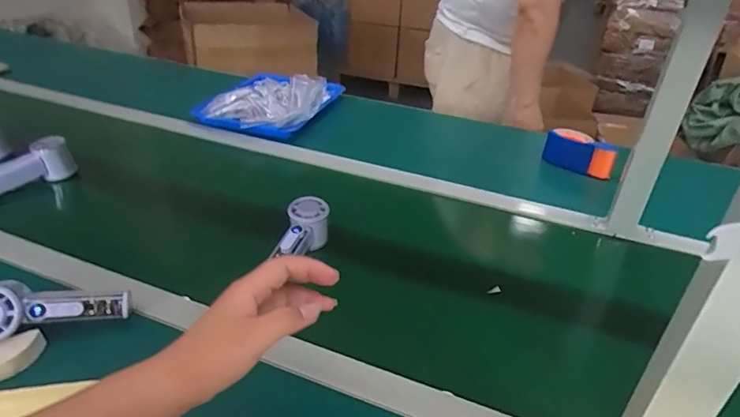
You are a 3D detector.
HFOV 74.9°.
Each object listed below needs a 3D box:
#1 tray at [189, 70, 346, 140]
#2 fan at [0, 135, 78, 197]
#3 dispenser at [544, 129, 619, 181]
[{"bbox_3d":[-0.230,-0.264,1.145,0.272,0.079,0.329,12,33,12],"label":"tray"},{"bbox_3d":[-0.574,-0.059,0.799,0.055,0.072,0.153,27,40,34],"label":"fan"},{"bbox_3d":[0.416,-0.110,0.954,0.054,0.059,0.138,-24,42,-38],"label":"dispenser"}]

